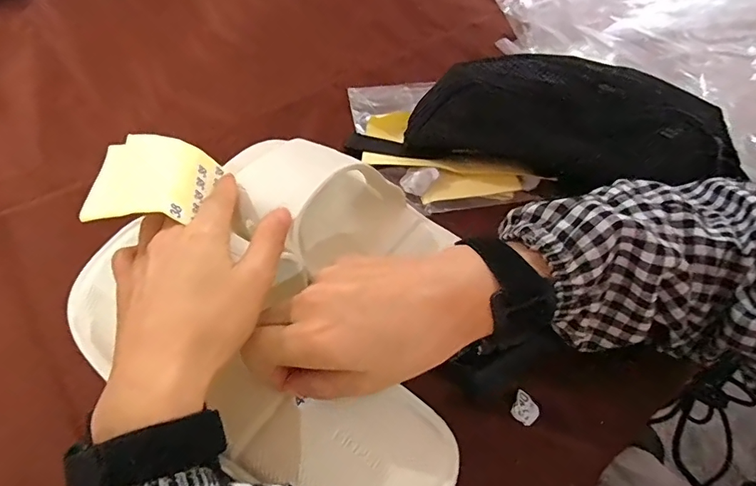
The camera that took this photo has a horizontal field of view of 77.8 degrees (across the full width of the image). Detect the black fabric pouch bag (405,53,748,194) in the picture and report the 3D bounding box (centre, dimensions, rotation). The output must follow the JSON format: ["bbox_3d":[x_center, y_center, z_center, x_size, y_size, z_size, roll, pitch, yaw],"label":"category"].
[{"bbox_3d":[0.166,-0.120,0.423,0.265,0.047,0.116,5,54,0],"label":"black fabric pouch bag"}]

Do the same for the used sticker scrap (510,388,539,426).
[{"bbox_3d":[0.092,0.104,0.295,0.017,0.004,0.017,37,60,21],"label":"used sticker scrap"}]

